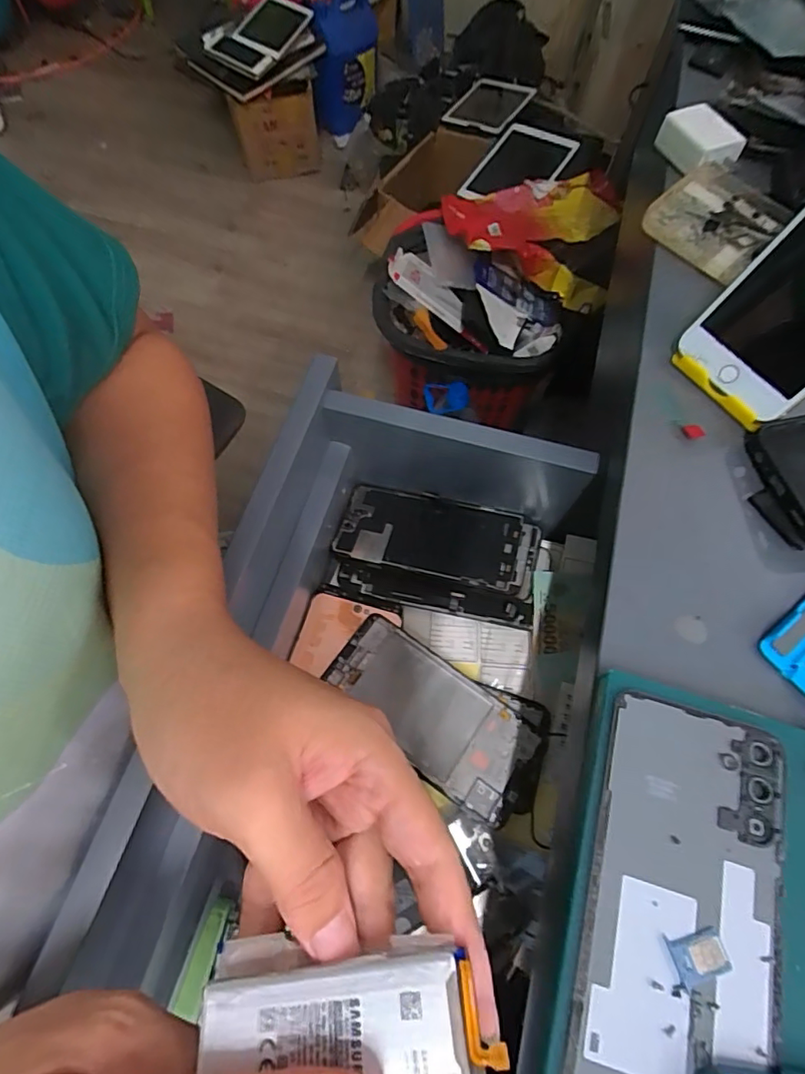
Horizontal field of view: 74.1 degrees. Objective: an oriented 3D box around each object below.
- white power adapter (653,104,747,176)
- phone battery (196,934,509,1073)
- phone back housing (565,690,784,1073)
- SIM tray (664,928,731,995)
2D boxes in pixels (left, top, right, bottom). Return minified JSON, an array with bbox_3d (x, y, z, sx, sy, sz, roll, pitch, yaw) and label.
[{"bbox_3d":[0.220,-0.294,0.399,0.039,0.028,0.048,-24,68,-10],"label":"white power adapter"},{"bbox_3d":[-0.017,0.161,0.158,0.084,0.010,0.069,-7,54,2],"label":"phone battery"},{"bbox_3d":[0.109,0.145,0.207,0.069,0.004,0.153,16,67,7],"label":"phone back housing"},{"bbox_3d":[0.112,0.157,0.199,0.021,0.004,0.016,-14,67,-6],"label":"SIM tray"}]

